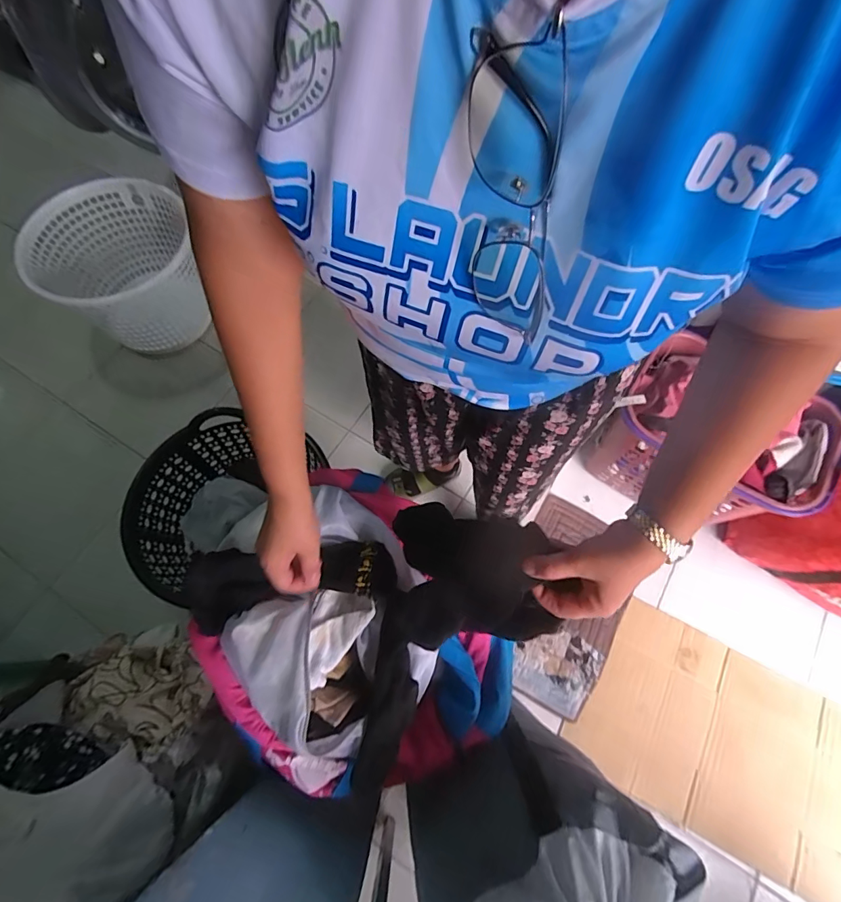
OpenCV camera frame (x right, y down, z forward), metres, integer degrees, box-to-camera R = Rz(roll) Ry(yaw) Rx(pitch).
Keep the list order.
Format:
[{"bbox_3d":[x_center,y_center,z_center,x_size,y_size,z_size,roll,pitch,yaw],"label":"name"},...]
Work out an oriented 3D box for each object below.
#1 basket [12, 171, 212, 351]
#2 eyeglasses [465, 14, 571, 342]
[{"bbox_3d":[-0.873,-0.536,1.337,0.405,0.297,0.393,-21,69,-9],"label":"basket"},{"bbox_3d":[0.044,-0.110,0.213,0.040,0.141,0.027,-2,51,7],"label":"eyeglasses"}]

